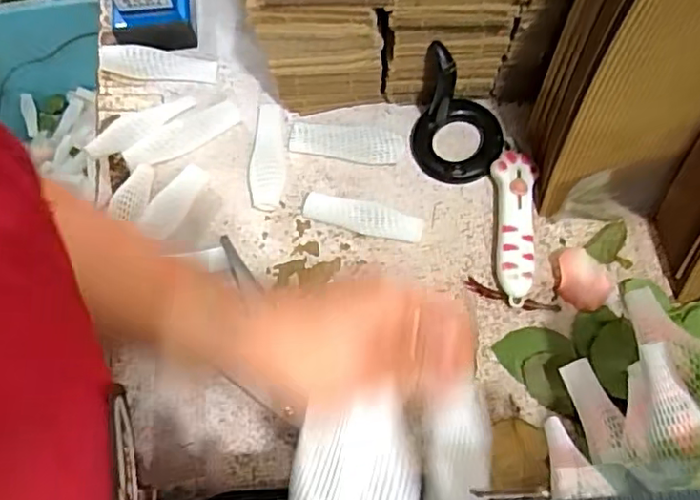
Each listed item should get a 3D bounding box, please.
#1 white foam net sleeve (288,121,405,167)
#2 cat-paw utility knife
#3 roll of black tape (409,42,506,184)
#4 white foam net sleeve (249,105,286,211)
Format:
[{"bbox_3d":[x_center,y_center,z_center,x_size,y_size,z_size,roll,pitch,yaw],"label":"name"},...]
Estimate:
[{"bbox_3d":[-0.003,-0.081,0.453,0.086,0.019,0.026,13,74,5],"label":"white foam net sleeve"},{"bbox_3d":[0.119,-0.018,0.444,0.032,0.017,0.113,6,73,3],"label":"cat-paw utility knife"},{"bbox_3d":[0.080,-0.093,0.434,0.068,0.069,0.066,12,74,5],"label":"roll of black tape"},{"bbox_3d":[-0.062,-0.072,0.451,0.025,0.013,0.086,-3,73,0],"label":"white foam net sleeve"}]

